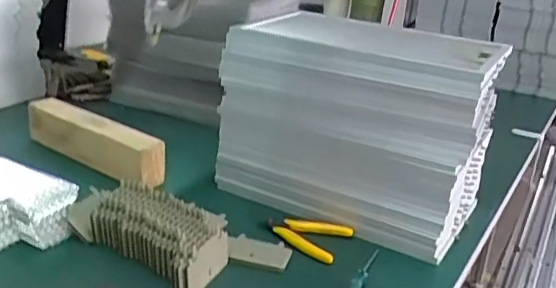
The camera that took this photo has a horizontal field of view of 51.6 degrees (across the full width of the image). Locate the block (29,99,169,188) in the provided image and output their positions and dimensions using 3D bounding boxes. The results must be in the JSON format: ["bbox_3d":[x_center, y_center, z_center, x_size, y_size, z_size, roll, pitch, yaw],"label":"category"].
[{"bbox_3d":[-0.282,-0.005,0.889,0.275,0.067,0.048,18,25,32],"label":"block"}]

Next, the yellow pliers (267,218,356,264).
[{"bbox_3d":[0.034,0.114,0.724,0.101,0.018,0.073,15,23,25],"label":"yellow pliers"}]

